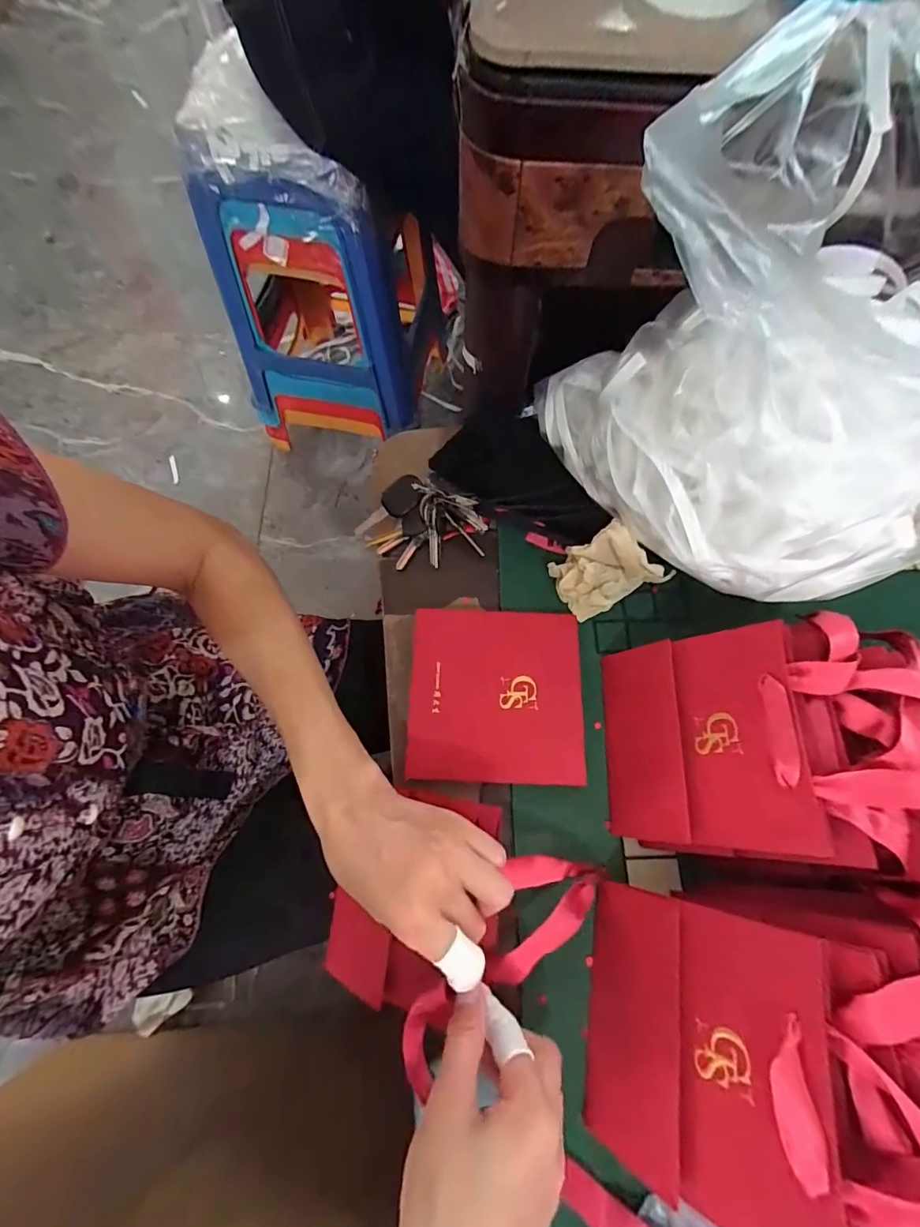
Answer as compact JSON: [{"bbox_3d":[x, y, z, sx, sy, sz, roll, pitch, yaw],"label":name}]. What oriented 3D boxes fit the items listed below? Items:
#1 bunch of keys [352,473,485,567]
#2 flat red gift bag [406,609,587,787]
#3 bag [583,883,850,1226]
[{"bbox_3d":[-0.036,-0.082,0.449,0.103,0.033,0.083,38,74,12],"label":"bunch of keys"},{"bbox_3d":[0.030,0.065,0.389,0.138,0.009,0.140,2,71,0],"label":"flat red gift bag"},{"bbox_3d":[0.132,0.246,0.271,0.012,0.137,0.137,25,64,-32],"label":"bag"}]

